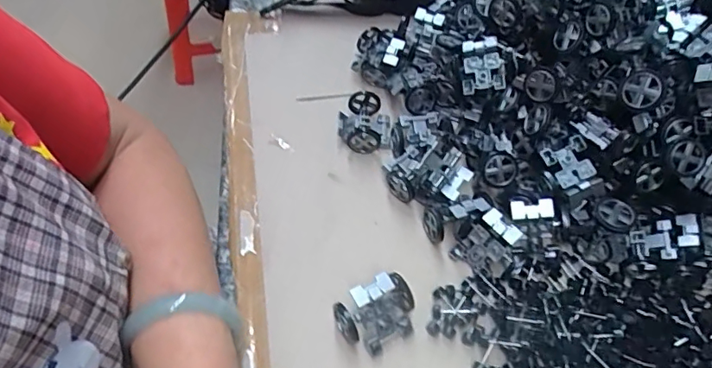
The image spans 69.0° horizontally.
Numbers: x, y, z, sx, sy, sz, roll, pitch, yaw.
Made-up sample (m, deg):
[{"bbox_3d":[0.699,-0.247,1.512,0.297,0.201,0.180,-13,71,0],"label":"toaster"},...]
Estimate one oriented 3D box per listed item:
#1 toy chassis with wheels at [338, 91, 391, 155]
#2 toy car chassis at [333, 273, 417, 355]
[{"bbox_3d":[0.007,-0.054,0.442,0.043,0.022,0.054,4,53,1],"label":"toy chassis with wheels"},{"bbox_3d":[0.015,0.084,0.333,0.050,0.035,0.034,-24,58,-18],"label":"toy car chassis"}]

